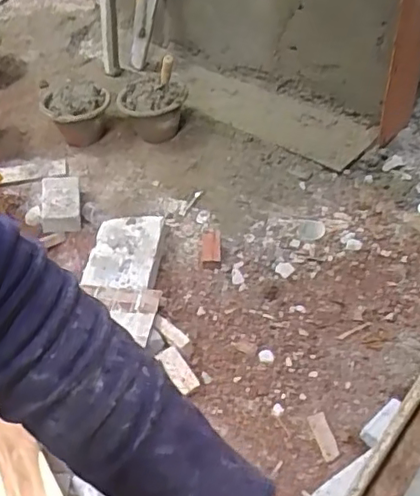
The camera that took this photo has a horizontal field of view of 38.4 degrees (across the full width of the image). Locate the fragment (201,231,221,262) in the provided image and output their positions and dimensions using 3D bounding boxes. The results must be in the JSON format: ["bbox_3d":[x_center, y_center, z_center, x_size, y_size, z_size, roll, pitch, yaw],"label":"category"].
[{"bbox_3d":[0.002,-0.002,1.865,0.058,0.021,0.124,-3,45,1],"label":"fragment"}]

